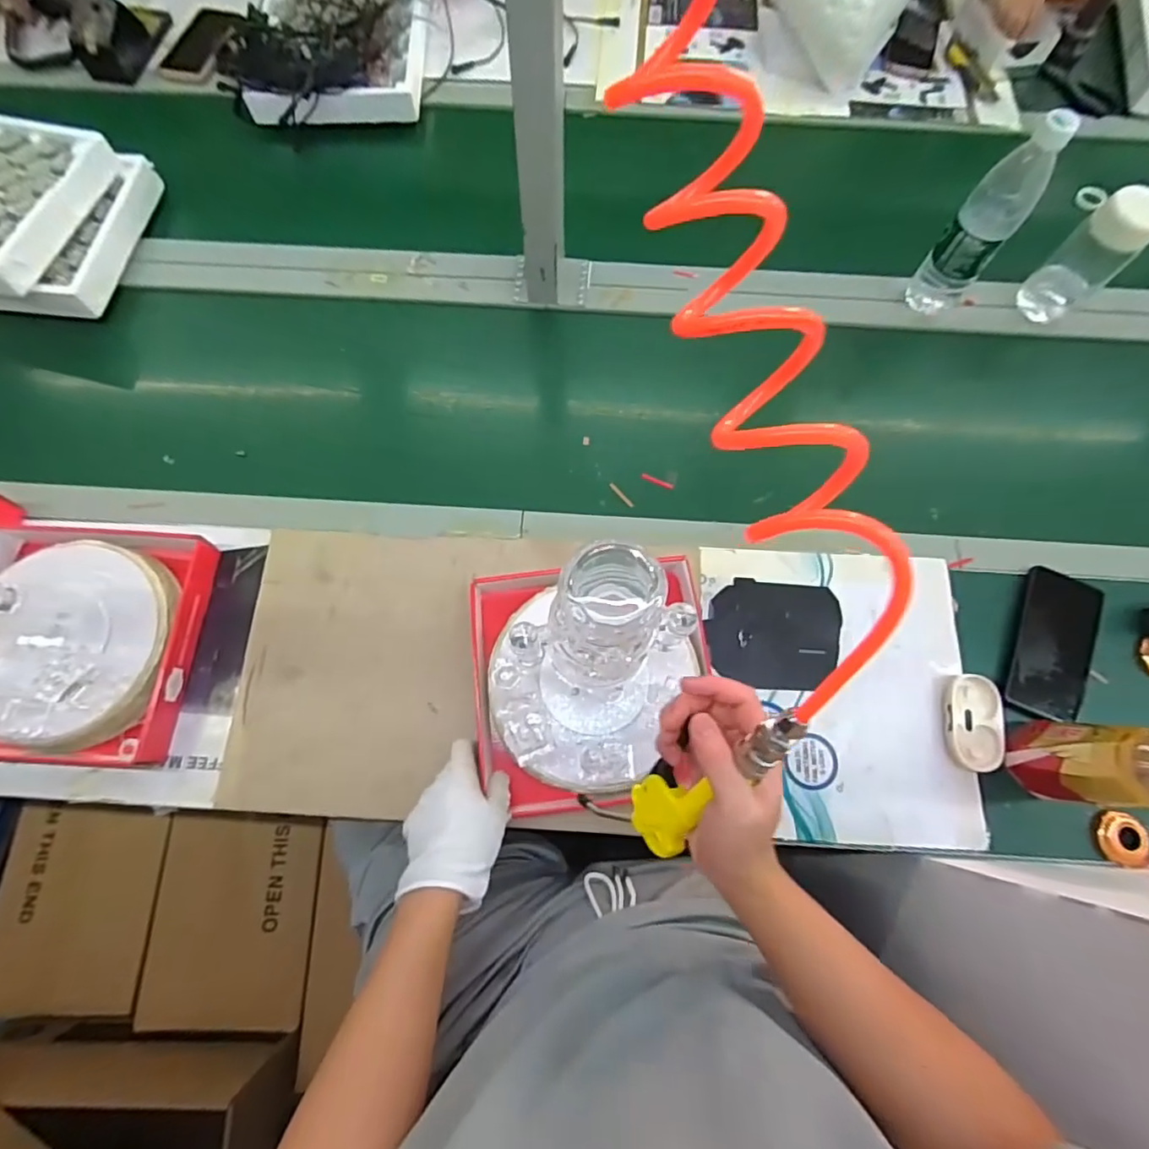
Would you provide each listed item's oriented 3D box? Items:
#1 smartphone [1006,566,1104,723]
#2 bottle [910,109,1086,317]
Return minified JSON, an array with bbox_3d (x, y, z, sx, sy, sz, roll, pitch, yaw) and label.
[{"bbox_3d":[0.529,0.077,0.620,0.085,0.011,0.165,23,73,3],"label":"smartphone"},{"bbox_3d":[0.471,-0.401,0.652,0.067,0.203,0.053,37,75,9],"label":"bottle"}]

